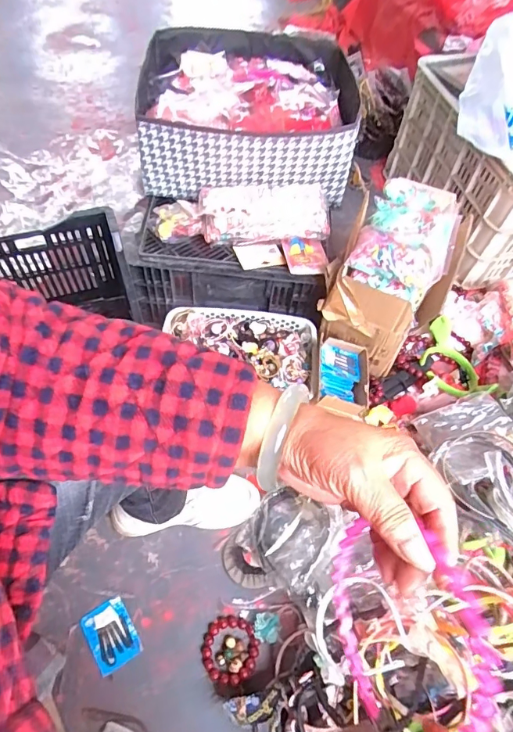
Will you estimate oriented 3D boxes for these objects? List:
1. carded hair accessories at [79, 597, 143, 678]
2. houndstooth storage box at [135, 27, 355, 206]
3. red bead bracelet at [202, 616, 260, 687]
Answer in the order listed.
[{"bbox_3d":[-0.219,0.407,0.671,0.065,0.004,0.088,-29,66,-18],"label":"carded hair accessories"},{"bbox_3d":[-0.021,-0.520,0.918,0.407,0.164,0.394,1,57,-4],"label":"houndstooth storage box"},{"bbox_3d":[-0.038,0.423,0.662,0.079,0.014,0.084,2,57,-3],"label":"red bead bracelet"}]

